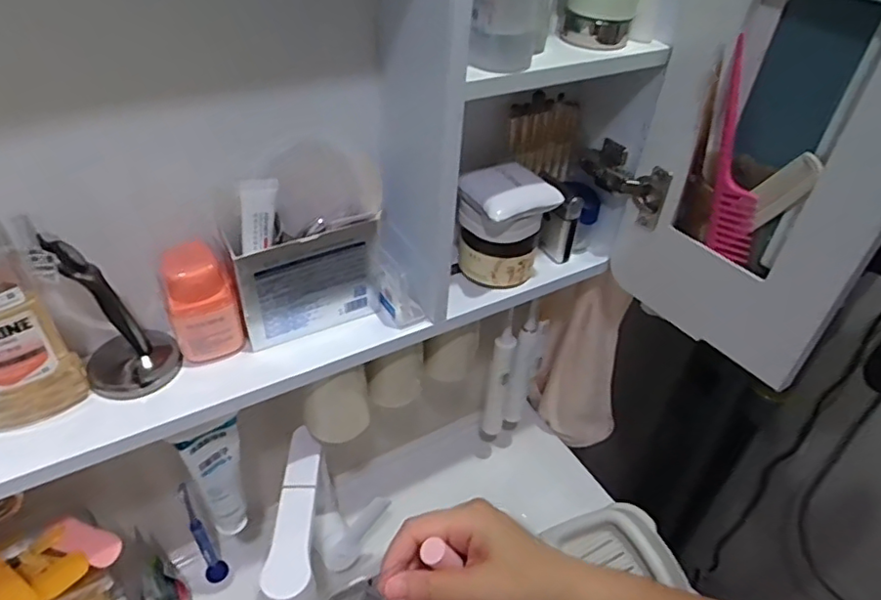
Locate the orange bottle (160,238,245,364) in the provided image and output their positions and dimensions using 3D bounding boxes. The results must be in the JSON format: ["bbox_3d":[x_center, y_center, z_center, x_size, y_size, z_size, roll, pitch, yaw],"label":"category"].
[{"bbox_3d":[-0.185,0.003,0.461,0.047,0.092,0.033,-21,46,-27],"label":"orange bottle"}]

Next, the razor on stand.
[{"bbox_3d":[-0.250,0.007,0.442,0.062,0.153,0.067,-30,51,-33],"label":"razor on stand"}]

